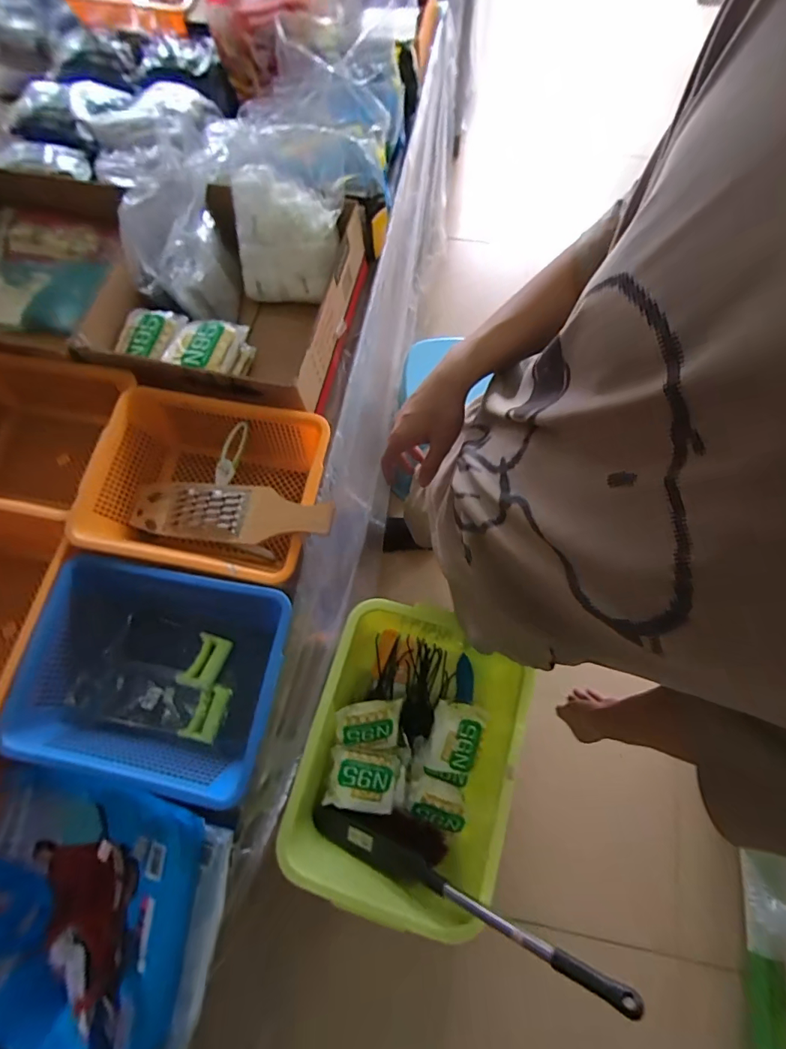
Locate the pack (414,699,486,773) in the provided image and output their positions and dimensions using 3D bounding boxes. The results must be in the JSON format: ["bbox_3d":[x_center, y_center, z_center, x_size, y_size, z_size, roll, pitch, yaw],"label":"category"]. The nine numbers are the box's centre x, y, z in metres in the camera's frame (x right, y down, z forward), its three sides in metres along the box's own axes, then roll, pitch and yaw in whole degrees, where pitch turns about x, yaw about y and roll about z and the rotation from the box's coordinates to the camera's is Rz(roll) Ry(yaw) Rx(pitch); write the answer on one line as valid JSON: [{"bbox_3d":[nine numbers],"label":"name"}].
[{"bbox_3d":[0.129,0.467,0.981,0.126,0.087,0.152,15,74,6],"label":"pack"}]

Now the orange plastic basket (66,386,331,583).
[{"bbox_3d":[-0.307,-0.055,0.777,0.371,0.145,0.290,12,74,5],"label":"orange plastic basket"}]

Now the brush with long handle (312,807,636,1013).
[{"bbox_3d":[0.105,0.627,0.785,0.588,0.124,0.086,3,69,40],"label":"brush with long handle"}]

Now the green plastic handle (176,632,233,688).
[{"bbox_3d":[-0.304,0.223,0.725,0.054,0.023,0.086,25,60,-4],"label":"green plastic handle"}]

